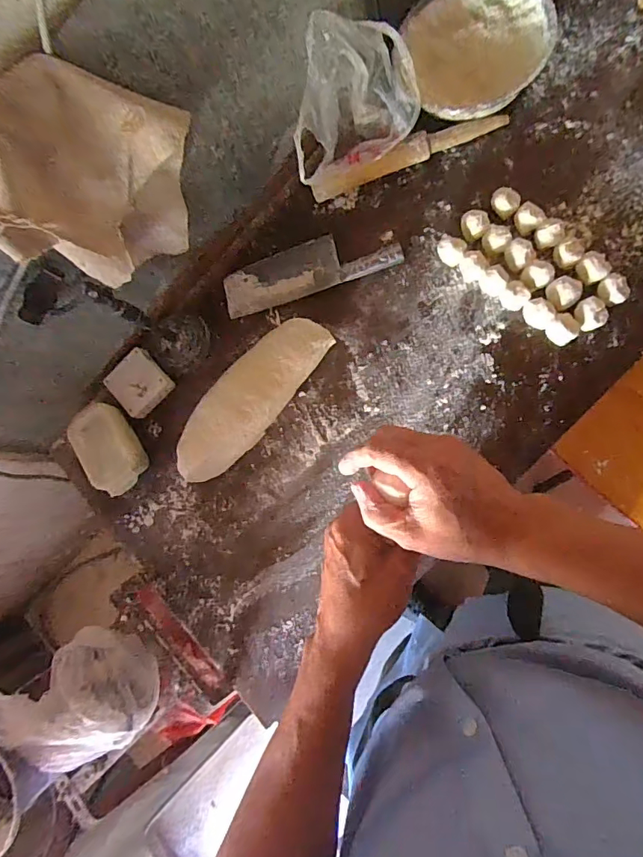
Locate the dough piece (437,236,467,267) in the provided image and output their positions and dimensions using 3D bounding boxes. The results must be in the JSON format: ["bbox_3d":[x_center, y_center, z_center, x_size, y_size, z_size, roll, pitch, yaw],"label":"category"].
[{"bbox_3d":[0.195,-0.267,0.709,0.041,0.039,0.031,26,90,14],"label":"dough piece"}]

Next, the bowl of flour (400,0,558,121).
[{"bbox_3d":[0.241,-0.577,0.713,0.193,0.049,0.222,-15,85,9],"label":"bowl of flour"}]

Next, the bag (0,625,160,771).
[{"bbox_3d":[-0.310,0.342,0.582,0.150,0.132,0.143,-28,79,9],"label":"bag"}]

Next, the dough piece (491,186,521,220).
[{"bbox_3d":[0.273,-0.335,0.704,0.036,0.034,0.041,-43,77,5],"label":"dough piece"}]

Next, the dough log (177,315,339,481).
[{"bbox_3d":[-0.115,-0.049,0.731,0.102,0.069,0.302,40,94,13],"label":"dough log"}]

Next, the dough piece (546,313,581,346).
[{"bbox_3d":[0.343,-0.141,0.667,0.043,0.025,0.038,-46,77,5],"label":"dough piece"}]

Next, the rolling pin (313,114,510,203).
[{"bbox_3d":[0.130,-0.429,0.736,0.300,0.028,0.032,-17,85,8],"label":"rolling pin"}]

